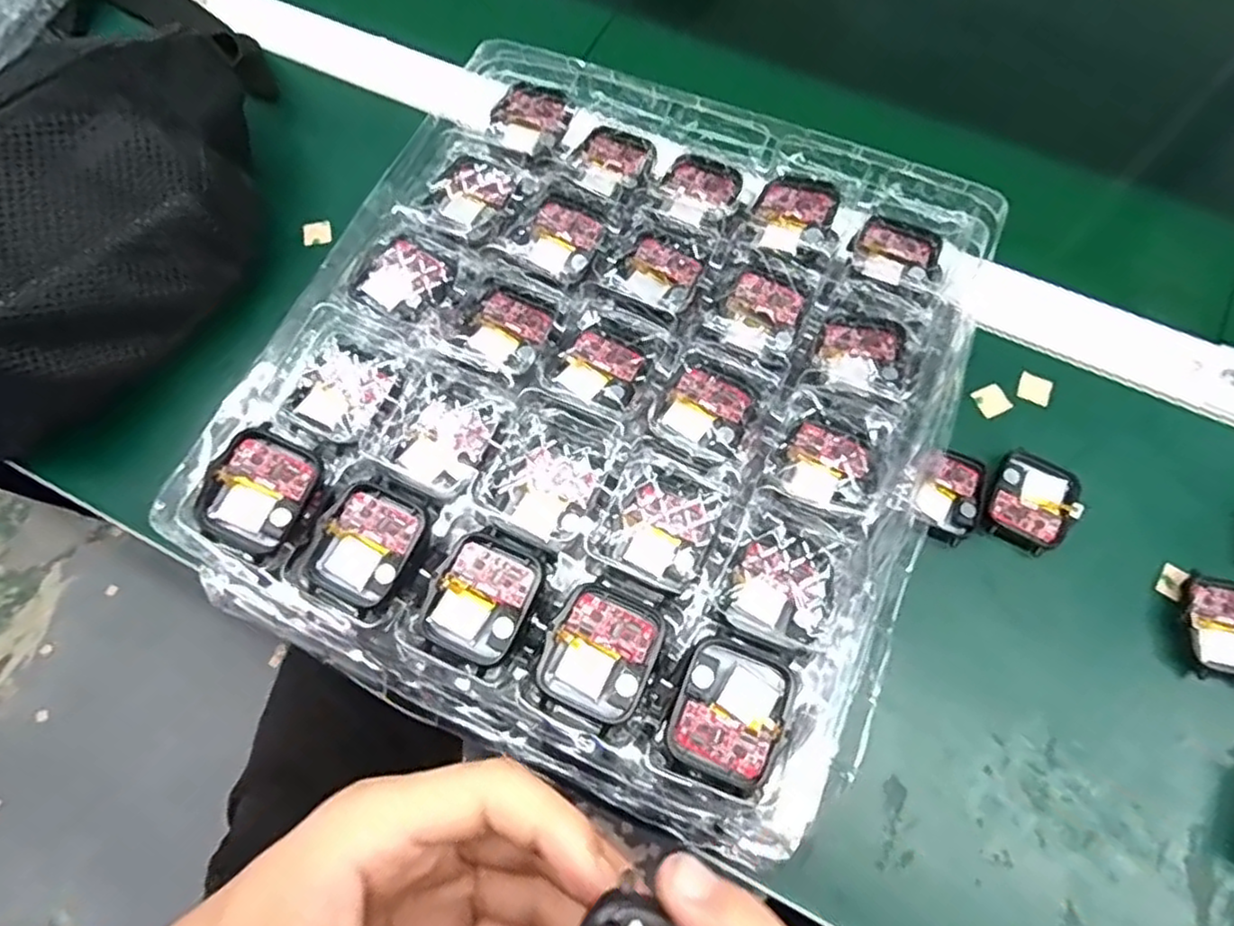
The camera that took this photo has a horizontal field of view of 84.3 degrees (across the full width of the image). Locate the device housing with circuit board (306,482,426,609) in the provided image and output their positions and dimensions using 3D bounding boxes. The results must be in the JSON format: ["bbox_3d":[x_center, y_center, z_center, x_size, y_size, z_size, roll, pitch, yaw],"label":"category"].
[{"bbox_3d":[-0.096,0.032,0.262,0.035,0.008,0.043,23,72,9],"label":"device housing with circuit board"}]

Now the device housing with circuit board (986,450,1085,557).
[{"bbox_3d":[0.201,0.020,0.332,0.037,0.014,0.044,29,73,11],"label":"device housing with circuit board"}]

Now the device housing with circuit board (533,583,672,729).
[{"bbox_3d":[-0.005,0.067,0.241,0.037,0.007,0.042,25,73,10],"label":"device housing with circuit board"}]

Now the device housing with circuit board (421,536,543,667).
[{"bbox_3d":[-0.049,0.050,0.252,0.036,0.009,0.043,24,73,10],"label":"device housing with circuit board"}]

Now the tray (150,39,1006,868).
[{"bbox_3d":[-0.004,-0.037,0.293,0.266,0.035,0.293,22,72,9],"label":"tray"}]

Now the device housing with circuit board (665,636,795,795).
[{"bbox_3d":[0.039,0.084,0.232,0.036,0.006,0.043,23,72,9],"label":"device housing with circuit board"}]

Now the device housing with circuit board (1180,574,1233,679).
[{"bbox_3d":[0.276,0.075,0.310,0.039,0.011,0.047,11,71,5],"label":"device housing with circuit board"}]

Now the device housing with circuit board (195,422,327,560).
[{"bbox_3d":[-0.138,0.012,0.264,0.036,0.005,0.046,28,81,-5],"label":"device housing with circuit board"}]

